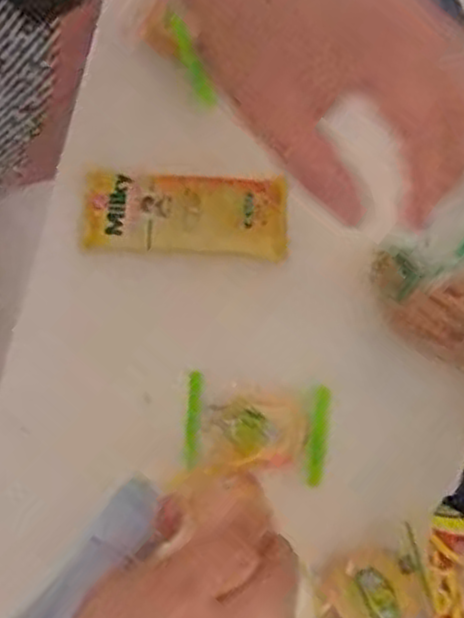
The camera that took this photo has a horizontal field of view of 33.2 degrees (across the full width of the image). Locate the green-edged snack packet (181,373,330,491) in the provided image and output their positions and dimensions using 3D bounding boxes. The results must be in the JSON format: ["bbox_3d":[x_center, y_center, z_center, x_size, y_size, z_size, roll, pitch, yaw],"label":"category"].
[{"bbox_3d":[0.012,0.065,0.419,0.075,0.024,0.051,7,80,0],"label":"green-edged snack packet"}]

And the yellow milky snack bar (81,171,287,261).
[{"bbox_3d":[-0.027,-0.053,0.442,0.114,0.011,0.042,2,80,-1],"label":"yellow milky snack bar"}]

